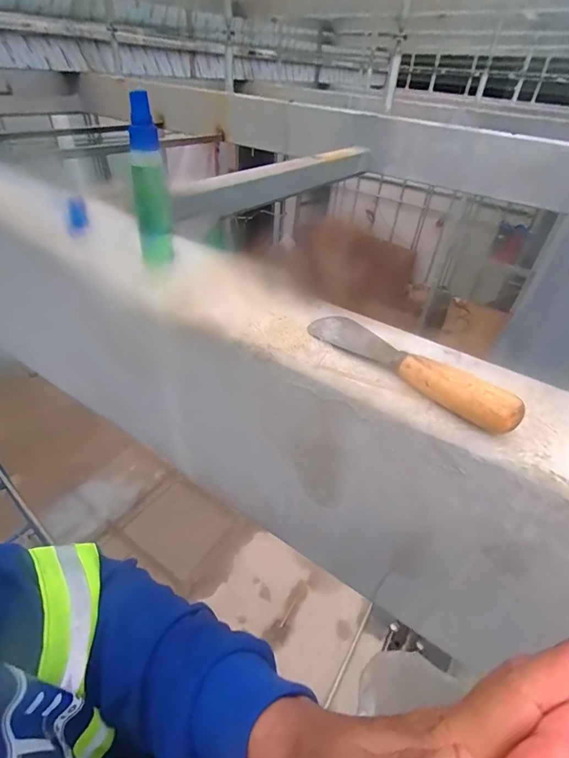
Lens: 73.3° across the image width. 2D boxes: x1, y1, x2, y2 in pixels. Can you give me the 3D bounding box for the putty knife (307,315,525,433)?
[{"bbox_3d":[0.082,-0.015,0.263,0.036,0.025,0.156,-26,49,-33],"label":"putty knife"}]

